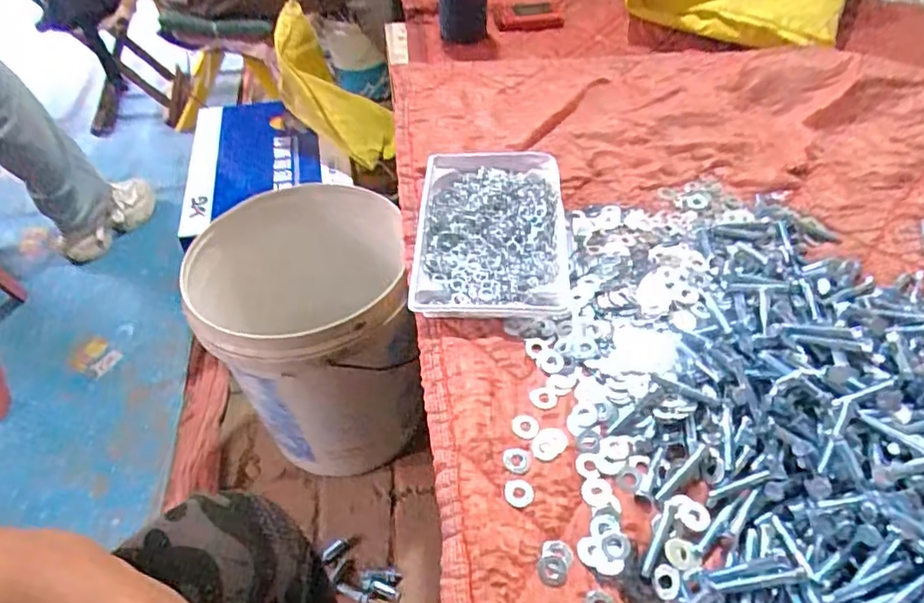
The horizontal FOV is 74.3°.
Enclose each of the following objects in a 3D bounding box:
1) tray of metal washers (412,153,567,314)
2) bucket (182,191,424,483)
[{"bbox_3d":[0.029,-0.074,0.657,0.157,0.039,0.228,-1,50,4],"label":"tray of metal washers"},{"bbox_3d":[-0.203,0.053,0.906,0.264,0.375,0.277,-2,50,3],"label":"bucket"}]

